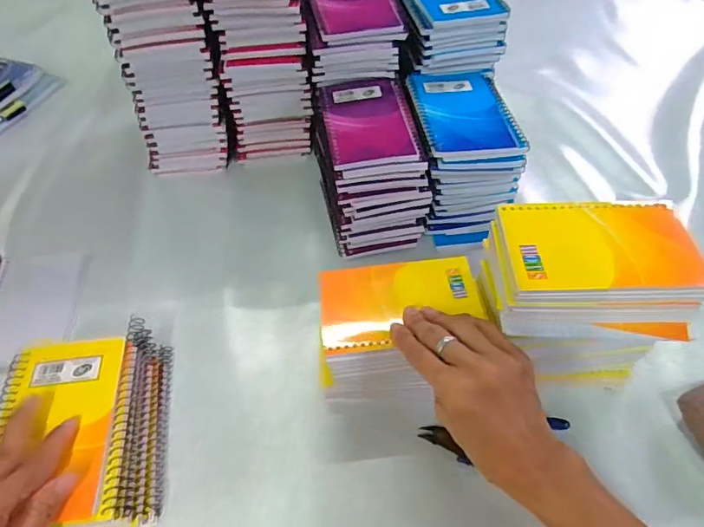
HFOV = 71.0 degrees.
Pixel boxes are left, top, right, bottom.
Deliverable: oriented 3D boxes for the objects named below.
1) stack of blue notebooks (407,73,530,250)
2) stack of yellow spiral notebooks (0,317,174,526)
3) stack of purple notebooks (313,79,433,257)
[{"bbox_3d":[0.118,-0.119,0.539,0.099,0.112,0.157,-9,52,-4],"label":"stack of blue notebooks"},{"bbox_3d":[-0.205,0.131,0.382,0.099,0.075,0.156,-10,52,-5],"label":"stack of yellow spiral notebooks"},{"bbox_3d":[0.016,-0.107,0.534,0.099,0.110,0.156,-11,53,-6],"label":"stack of purple notebooks"}]

